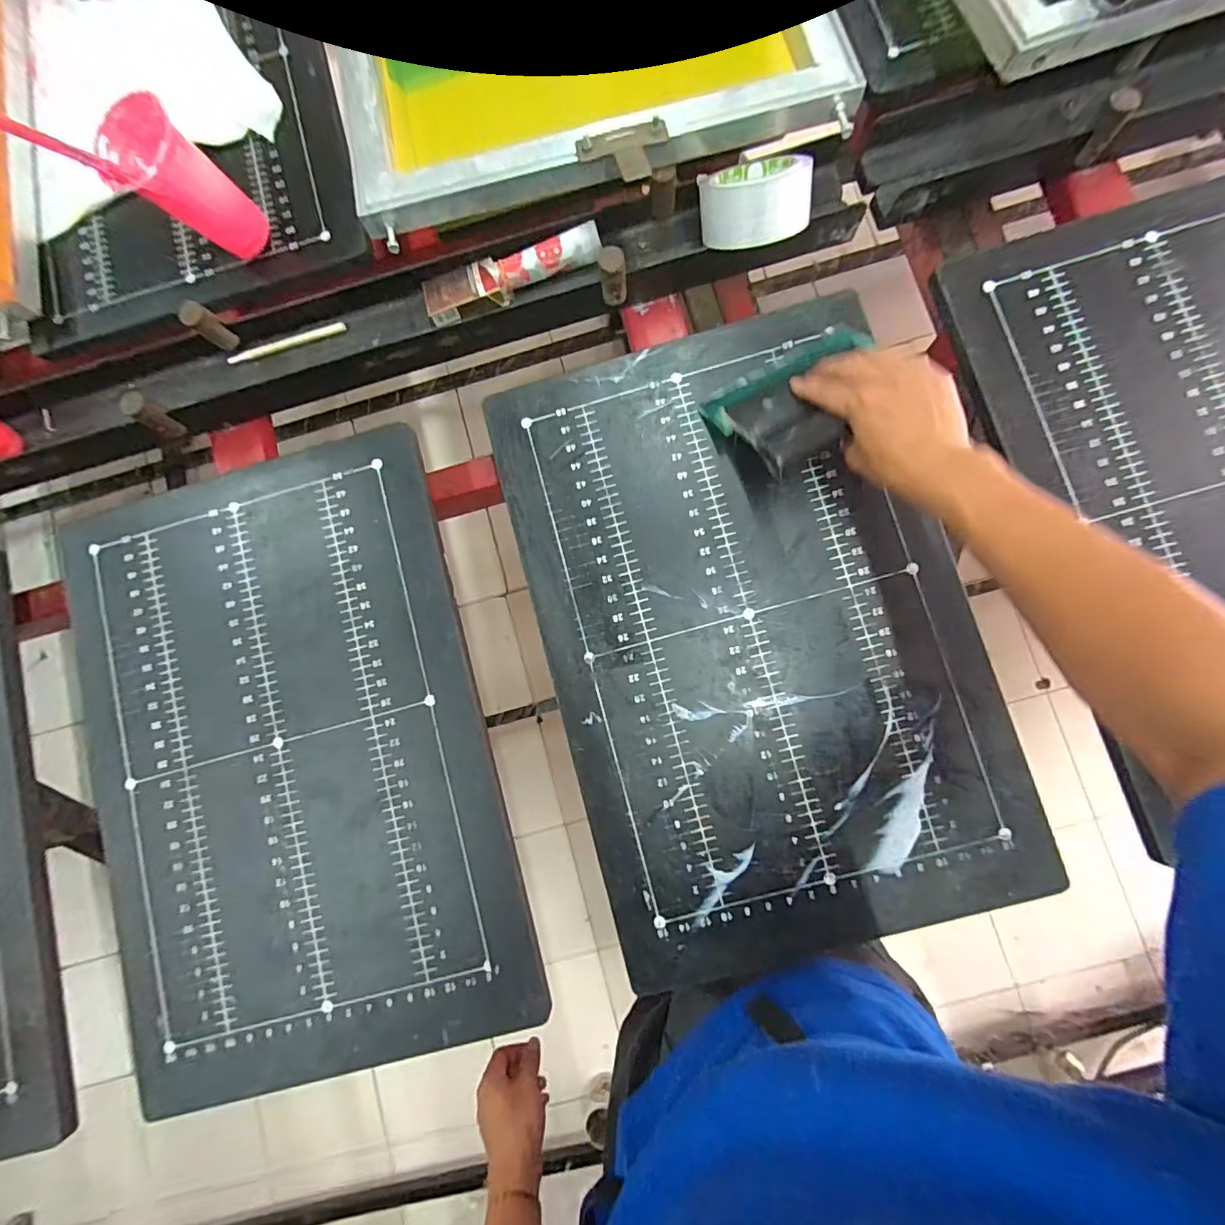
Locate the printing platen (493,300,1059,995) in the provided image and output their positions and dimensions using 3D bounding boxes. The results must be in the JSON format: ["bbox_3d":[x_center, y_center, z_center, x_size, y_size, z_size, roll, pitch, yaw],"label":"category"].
[{"bbox_3d":[0.133,0.012,0.499,0.397,0.011,0.593,-15,83,2],"label":"printing platen"}]

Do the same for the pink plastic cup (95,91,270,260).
[{"bbox_3d":[-0.420,-0.415,0.523,0.086,0.124,0.082,-41,83,-2],"label":"pink plastic cup"}]

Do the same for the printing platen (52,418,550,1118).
[{"bbox_3d":[-0.324,0.141,0.516,0.400,0.027,0.582,-15,83,2],"label":"printing platen"}]

